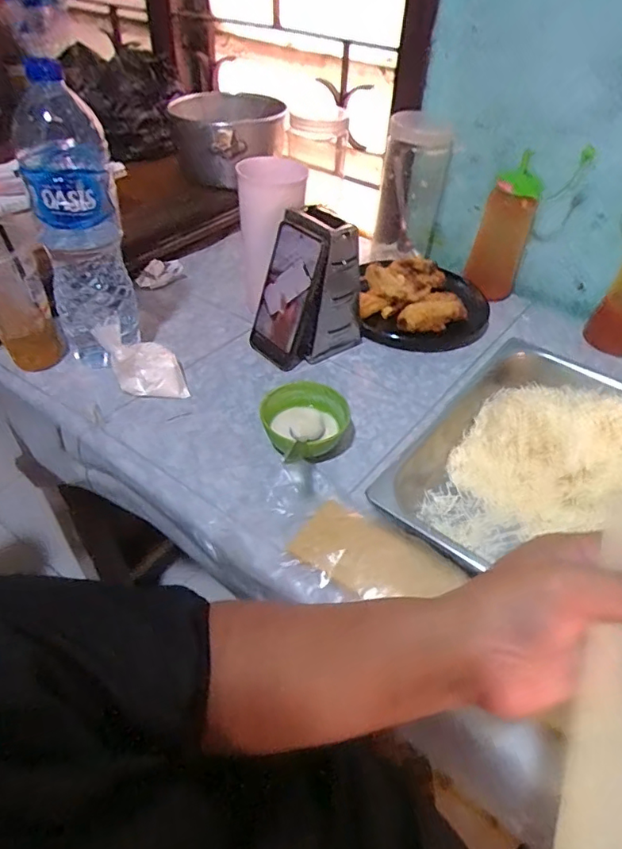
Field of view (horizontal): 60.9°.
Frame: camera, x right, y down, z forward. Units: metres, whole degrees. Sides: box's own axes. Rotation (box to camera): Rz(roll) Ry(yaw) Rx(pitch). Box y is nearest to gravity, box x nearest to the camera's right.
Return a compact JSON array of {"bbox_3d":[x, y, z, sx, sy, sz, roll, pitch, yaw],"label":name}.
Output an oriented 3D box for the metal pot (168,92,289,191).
[{"bbox_3d":[-0.138,-0.477,0.892,0.181,0.099,0.239,-7,45,-10],"label":"metal pot"}]

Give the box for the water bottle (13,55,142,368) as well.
[{"bbox_3d":[-0.250,-0.201,0.572,0.088,0.284,0.109,-14,47,-17],"label":"water bottle"}]

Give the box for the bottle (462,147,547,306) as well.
[{"bbox_3d":[0.284,-0.278,0.779,0.055,0.187,0.064,-31,53,-30],"label":"bottle"}]

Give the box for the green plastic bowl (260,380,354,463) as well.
[{"bbox_3d":[-0.005,-0.002,0.572,0.090,0.045,0.090,2,44,-2],"label":"green plastic bowl"}]

